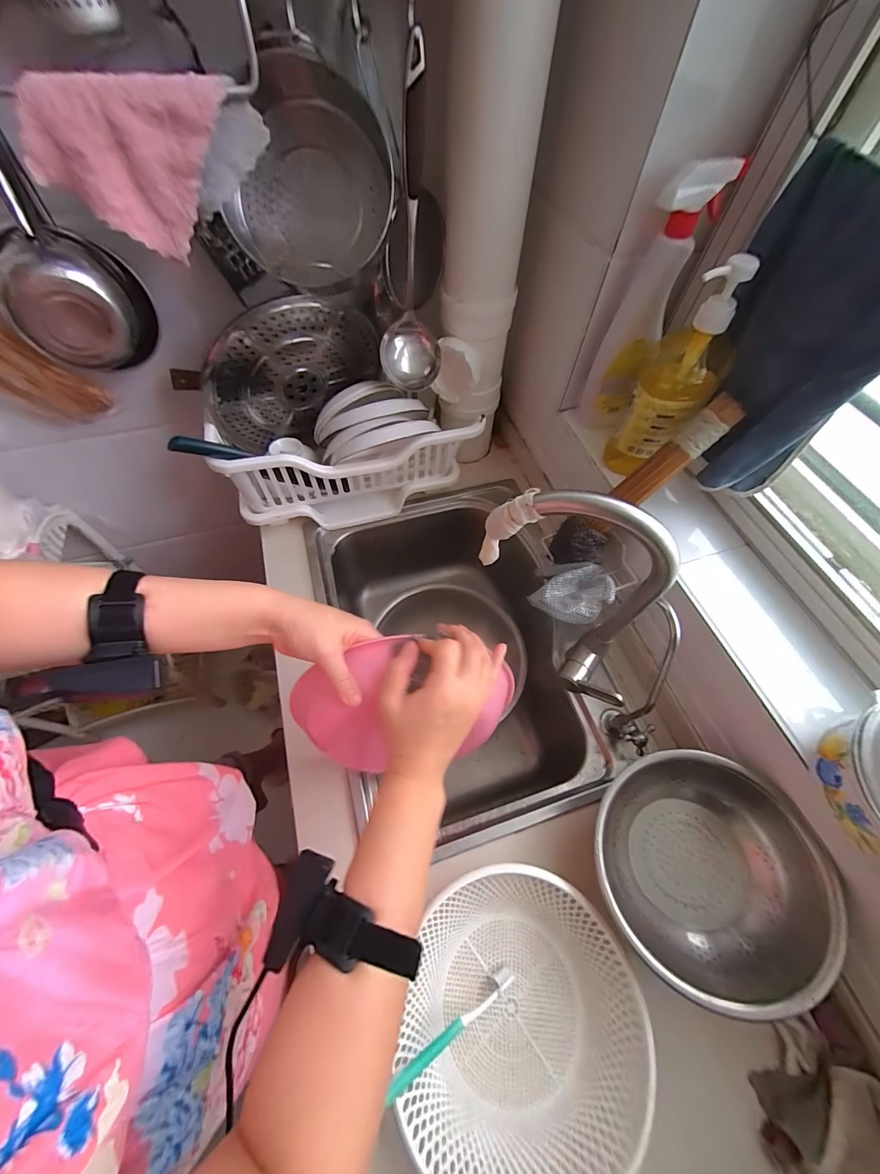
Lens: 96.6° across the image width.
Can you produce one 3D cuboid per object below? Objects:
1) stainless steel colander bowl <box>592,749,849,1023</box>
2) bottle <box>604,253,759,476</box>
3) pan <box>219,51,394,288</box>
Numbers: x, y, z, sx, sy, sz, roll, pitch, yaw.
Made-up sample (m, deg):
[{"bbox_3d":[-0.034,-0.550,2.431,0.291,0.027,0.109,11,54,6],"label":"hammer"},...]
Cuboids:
[{"bbox_3d":[0.293,0.315,0.447,0.224,0.092,0.224,-6,62,12],"label":"stainless steel colander bowl"},{"bbox_3d":[0.298,-0.252,0.504,0.080,0.265,0.058,29,64,14],"label":"bottle"},{"bbox_3d":[-0.155,-0.469,0.448,0.182,0.147,0.199,-10,61,-7],"label":"pan"}]

